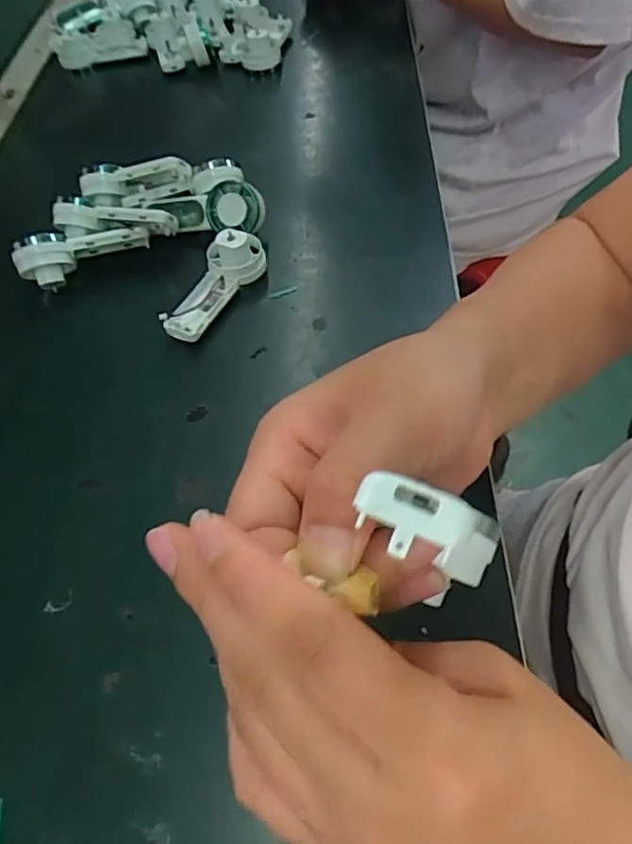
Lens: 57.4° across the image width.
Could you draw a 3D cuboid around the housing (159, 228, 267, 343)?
[{"bbox_3d":[-0.069,-0.094,0.388,0.034,0.037,0.093,28,61,22],"label":"housing"}]

